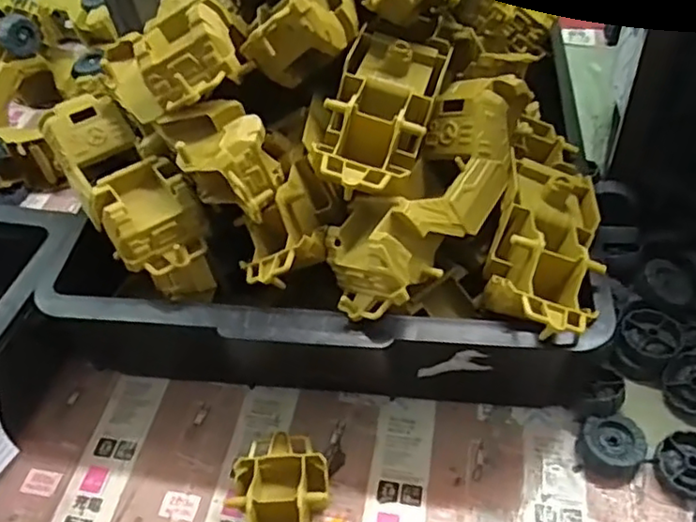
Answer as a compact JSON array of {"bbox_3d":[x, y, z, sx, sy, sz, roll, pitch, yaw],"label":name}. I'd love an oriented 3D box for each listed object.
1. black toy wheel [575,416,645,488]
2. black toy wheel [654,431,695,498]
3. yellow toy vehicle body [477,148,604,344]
[{"bbox_3d":[0.166,0.118,0.395,0.038,0.017,0.040,-3,48,3],"label":"black toy wheel"},{"bbox_3d":[0.211,0.123,0.386,0.038,0.013,0.037,-3,48,3],"label":"black toy wheel"},{"bbox_3d":[0.116,-0.013,0.363,0.059,0.038,0.118,12,51,16],"label":"yellow toy vehicle body"}]

